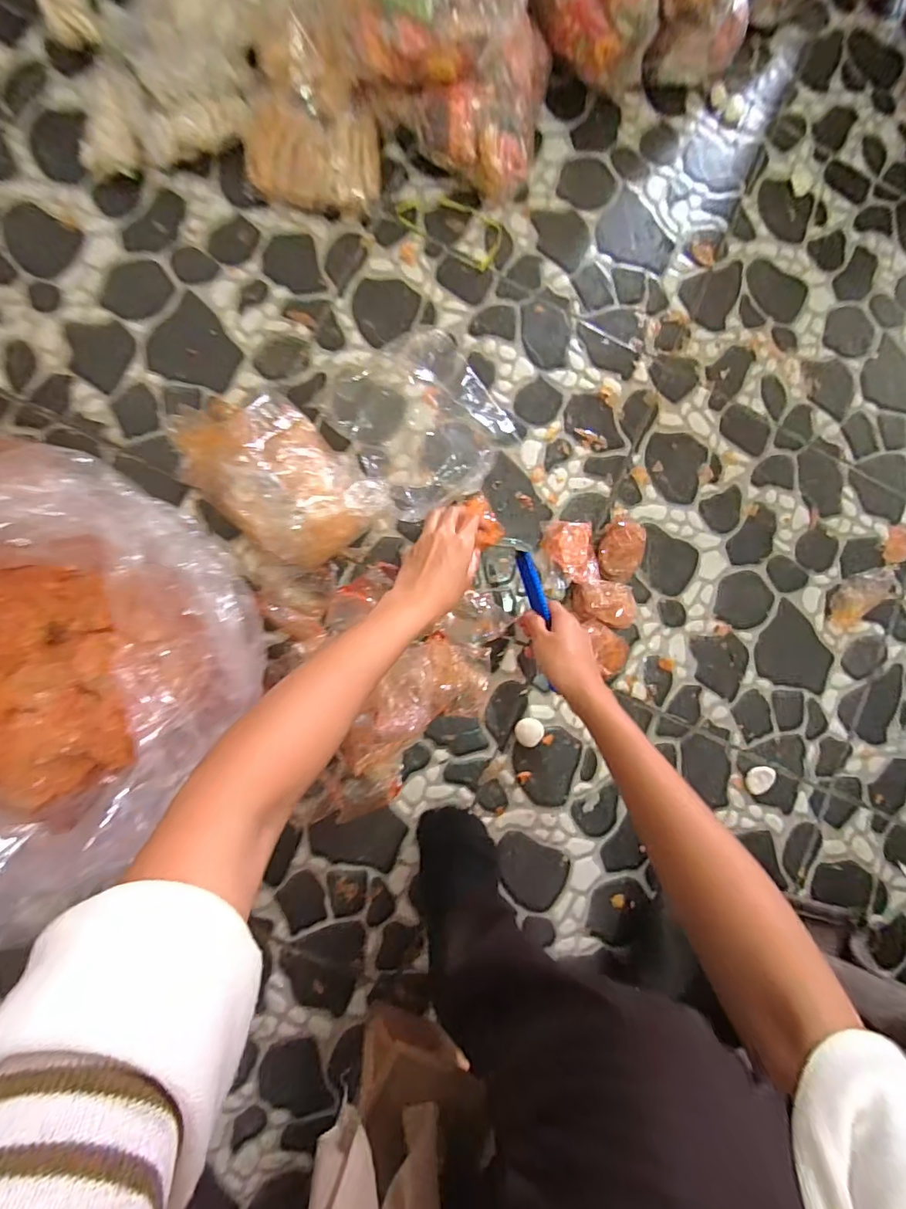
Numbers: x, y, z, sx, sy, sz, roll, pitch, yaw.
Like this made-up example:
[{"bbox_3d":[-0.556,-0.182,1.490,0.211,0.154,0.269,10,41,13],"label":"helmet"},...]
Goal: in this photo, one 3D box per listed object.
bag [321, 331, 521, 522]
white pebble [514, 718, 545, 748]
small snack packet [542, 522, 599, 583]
[{"bbox_3d":[-0.036,-0.214,0.546,0.165,0.078,0.197,-32,91,-6],"label":"bag"},{"bbox_3d":[0.090,0.150,0.572,0.034,0.008,0.032,0,88,-6],"label":"white pebble"},{"bbox_3d":[0.140,-0.064,0.580,0.061,0.030,0.074,2,88,-6],"label":"small snack packet"}]

